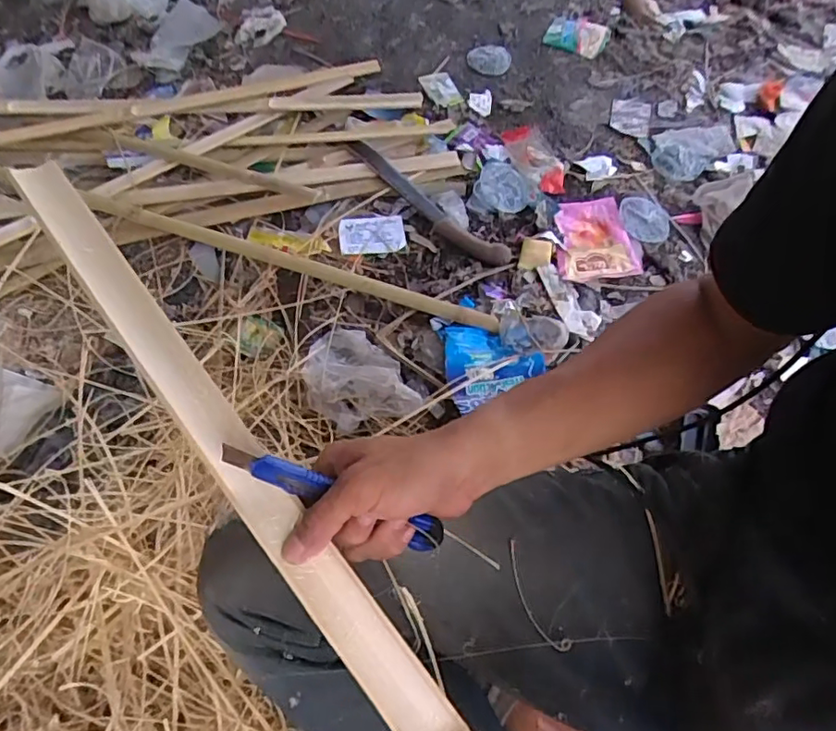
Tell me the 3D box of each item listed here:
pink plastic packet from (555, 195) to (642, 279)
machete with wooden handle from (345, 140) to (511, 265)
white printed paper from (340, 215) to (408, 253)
[{"bbox_3d":[0.299,-0.219,0.979,0.138,0.016,0.173,-3,63,-3],"label":"pink plastic packet"},{"bbox_3d":[0.006,-0.279,0.995,0.367,0.018,0.057,39,68,17],"label":"machete with wooden handle"},{"bbox_3d":[-0.077,-0.221,0.971,0.109,0.010,0.078,-9,67,-8],"label":"white printed paper"}]

